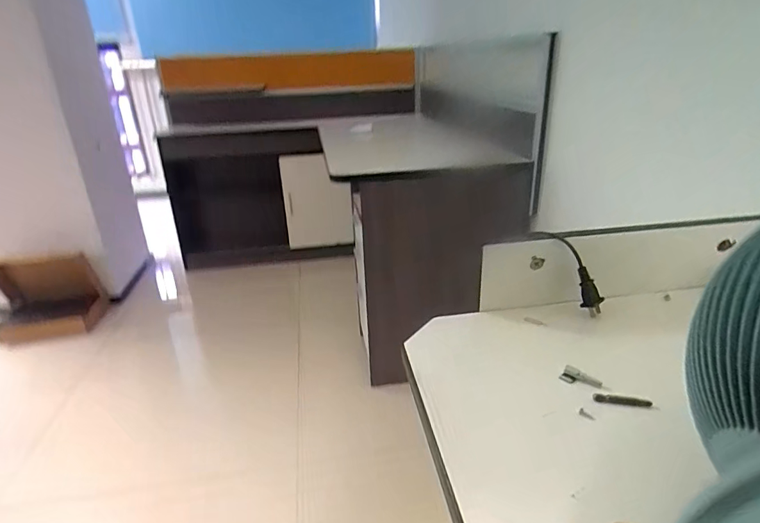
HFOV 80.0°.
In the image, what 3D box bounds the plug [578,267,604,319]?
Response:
[{"bbox_3d":[0.254,0.037,0.552,0.029,0.060,0.014,-9,-11,-14],"label":"plug"}]

